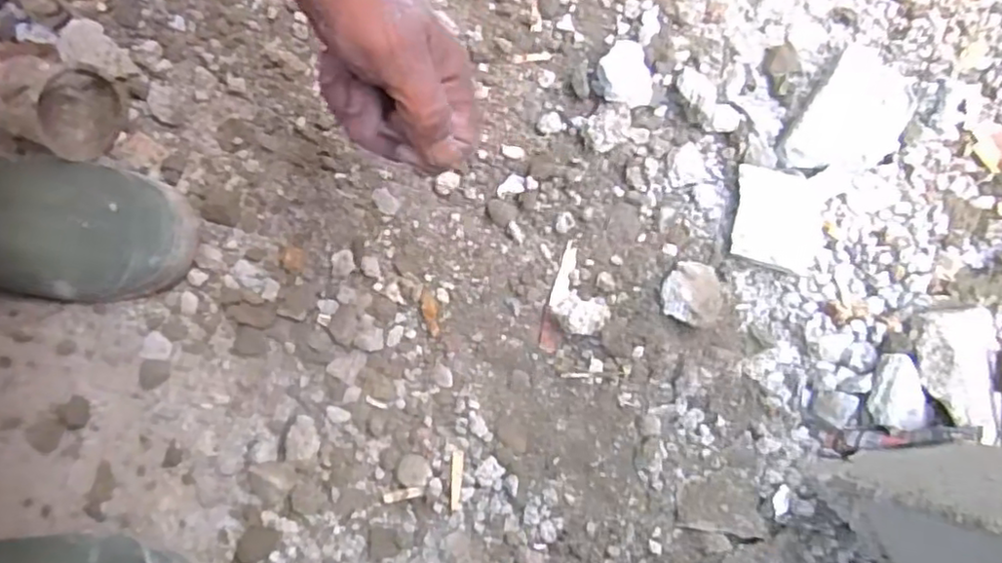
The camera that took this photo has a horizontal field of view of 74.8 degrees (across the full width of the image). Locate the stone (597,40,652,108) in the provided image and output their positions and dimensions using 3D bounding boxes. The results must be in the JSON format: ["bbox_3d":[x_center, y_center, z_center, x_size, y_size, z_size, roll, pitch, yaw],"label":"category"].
[{"bbox_3d":[0.102,-0.172,0.548,0.042,0.026,0.057,-10,82,-5],"label":"stone"}]

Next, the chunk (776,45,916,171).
[{"bbox_3d":[0.295,-0.134,0.550,0.075,0.029,0.125,37,81,2],"label":"chunk"}]

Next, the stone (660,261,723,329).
[{"bbox_3d":[0.150,0.010,0.513,0.046,0.021,0.048,1,81,-3],"label":"stone"}]

